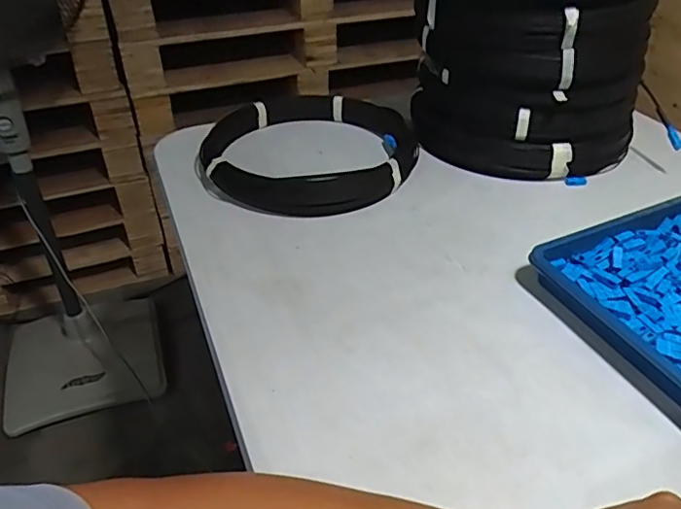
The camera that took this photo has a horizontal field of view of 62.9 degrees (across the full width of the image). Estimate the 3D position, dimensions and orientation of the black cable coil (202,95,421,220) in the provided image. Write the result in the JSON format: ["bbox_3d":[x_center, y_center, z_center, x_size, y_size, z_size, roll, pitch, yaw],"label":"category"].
[{"bbox_3d":[-0.041,-0.153,0.772,0.290,0.068,0.284,-2,37,-1],"label":"black cable coil"}]

